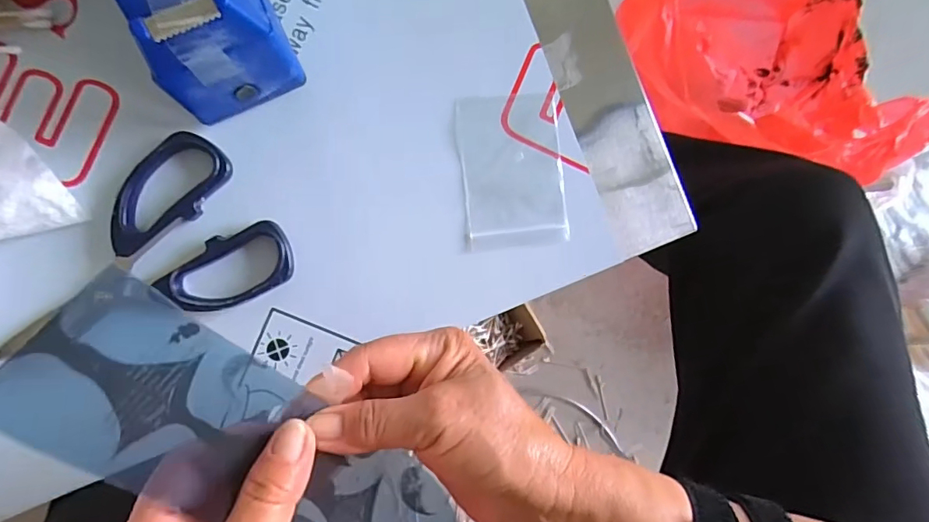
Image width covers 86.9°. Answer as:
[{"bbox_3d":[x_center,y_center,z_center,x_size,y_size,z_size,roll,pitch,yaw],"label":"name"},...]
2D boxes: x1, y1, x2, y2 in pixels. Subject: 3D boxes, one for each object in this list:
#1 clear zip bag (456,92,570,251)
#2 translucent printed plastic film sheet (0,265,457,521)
[{"bbox_3d":[0.033,-0.062,0.332,0.068,0.004,0.102,-5,90,-5],"label":"clear zip bag"},{"bbox_3d":[-0.078,0.084,0.203,0.058,0.026,0.190,-46,114,-4],"label":"translucent printed plastic film sheet"}]

